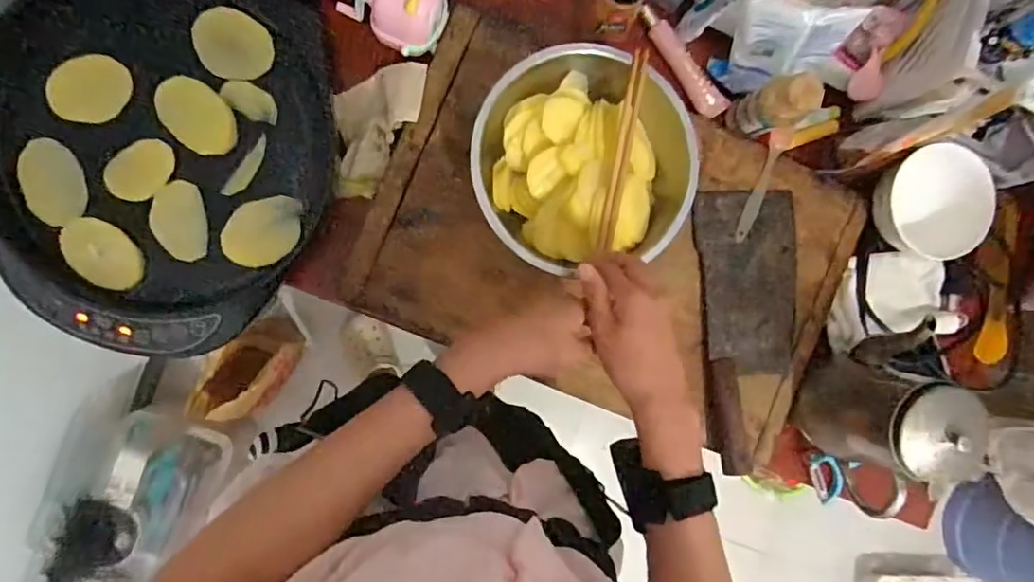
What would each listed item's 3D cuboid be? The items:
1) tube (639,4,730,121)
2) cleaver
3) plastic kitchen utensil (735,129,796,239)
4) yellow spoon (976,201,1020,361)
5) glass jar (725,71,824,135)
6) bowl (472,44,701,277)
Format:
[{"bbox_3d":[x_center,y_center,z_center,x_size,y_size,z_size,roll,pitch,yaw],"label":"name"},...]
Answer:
[{"bbox_3d":[0.188,-0.258,0.653,0.029,0.020,0.145,-42,96,-5],"label":"tube"},{"bbox_3d":[0.267,0.039,0.639,0.116,0.029,0.298,-5,92,-8],"label":"cleaver"},{"bbox_3d":[0.274,-0.122,0.646,0.028,0.007,0.140,29,87,-8],"label":"plastic kitchen utensil"},{"bbox_3d":[0.622,-0.011,0.744,0.031,0.026,0.205,4,90,-8],"label":"yellow spoon"},{"bbox_3d":[0.270,-0.194,0.613,0.040,0.118,0.042,0,91,-8],"label":"glass jar"},{"bbox_3d":[0.064,-0.129,0.573,0.211,0.075,0.201,0,91,-8],"label":"bowl"}]

